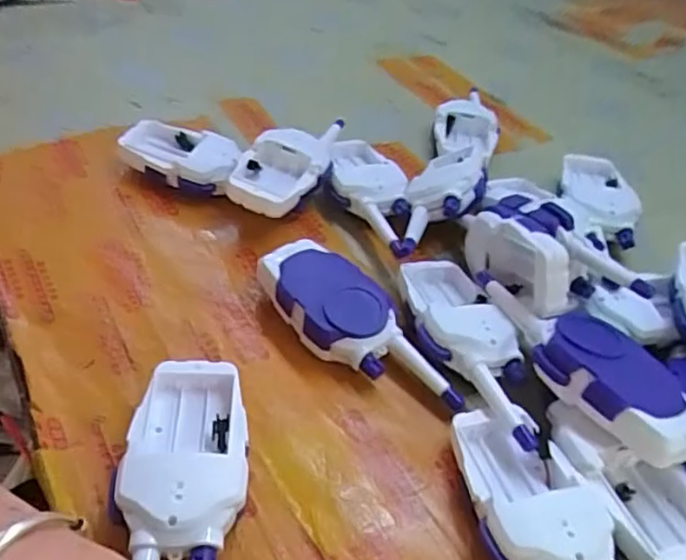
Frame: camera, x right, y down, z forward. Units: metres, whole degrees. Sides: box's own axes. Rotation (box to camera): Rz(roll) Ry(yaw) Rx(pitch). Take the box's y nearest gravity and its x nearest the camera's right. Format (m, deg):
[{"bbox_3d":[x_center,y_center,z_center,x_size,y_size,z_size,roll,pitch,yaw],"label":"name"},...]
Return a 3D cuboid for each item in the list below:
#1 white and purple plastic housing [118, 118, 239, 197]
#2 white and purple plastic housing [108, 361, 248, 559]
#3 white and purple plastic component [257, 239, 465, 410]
[{"bbox_3d":[-0.138,-0.106,0.542,0.103,0.033,0.057,21,45,12],"label":"white and purple plastic housing"},{"bbox_3d":[-0.084,0.099,0.338,0.064,0.036,0.115,5,44,-4],"label":"white and purple plastic housing"},{"bbox_3d":[0.008,0.030,0.425,0.164,0.037,0.059,34,49,24],"label":"white and purple plastic component"}]

